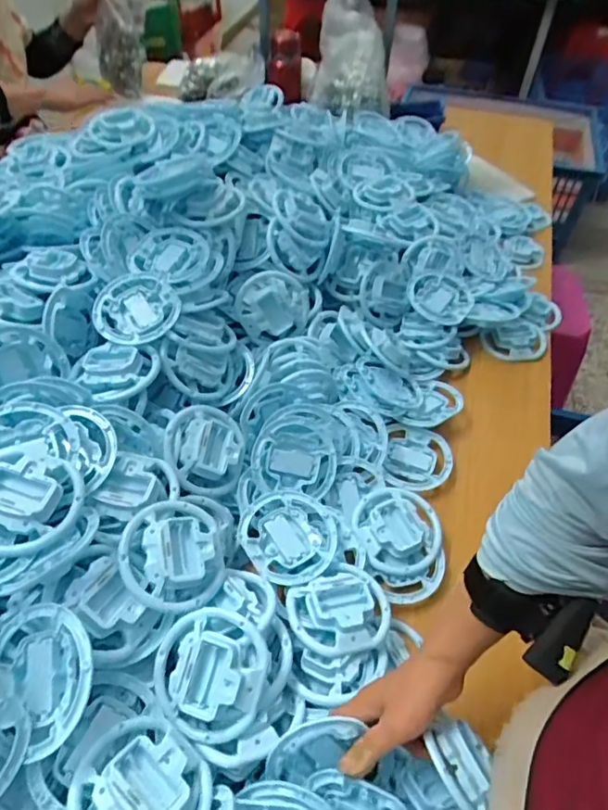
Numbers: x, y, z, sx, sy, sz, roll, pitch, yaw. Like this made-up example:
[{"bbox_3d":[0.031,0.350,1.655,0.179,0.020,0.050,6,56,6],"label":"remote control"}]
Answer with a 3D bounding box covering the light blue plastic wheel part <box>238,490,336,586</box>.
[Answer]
[{"bbox_3d":[-0.015,0.143,0.583,0.102,0.016,0.102,2,50,-2],"label":"light blue plastic wheel part"}]

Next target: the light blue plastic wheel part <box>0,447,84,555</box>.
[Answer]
[{"bbox_3d":[-0.255,0.083,0.478,0.100,0.029,0.100,15,51,-19],"label":"light blue plastic wheel part"}]

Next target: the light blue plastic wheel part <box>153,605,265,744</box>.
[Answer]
[{"bbox_3d":[-0.084,0.230,0.457,0.098,0.024,0.098,-3,71,10],"label":"light blue plastic wheel part"}]

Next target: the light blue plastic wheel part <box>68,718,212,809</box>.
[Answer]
[{"bbox_3d":[-0.123,0.294,0.401,0.097,0.020,0.097,17,35,-13],"label":"light blue plastic wheel part"}]

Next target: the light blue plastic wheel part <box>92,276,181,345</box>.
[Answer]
[{"bbox_3d":[-0.205,-0.114,0.652,0.099,0.024,0.099,0,64,0],"label":"light blue plastic wheel part"}]

